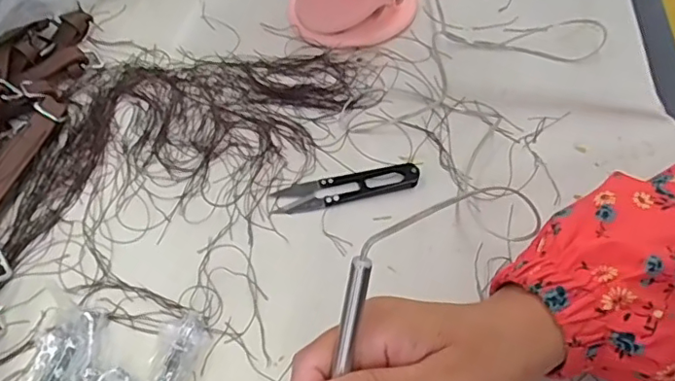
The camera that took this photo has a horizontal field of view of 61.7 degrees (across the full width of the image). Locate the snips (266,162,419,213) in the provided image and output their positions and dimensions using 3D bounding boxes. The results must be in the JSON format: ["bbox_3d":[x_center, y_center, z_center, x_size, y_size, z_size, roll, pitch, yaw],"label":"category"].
[{"bbox_3d":[0.006,-0.004,0.388,0.099,0.009,0.024,-10,55,-11],"label":"snips"}]

